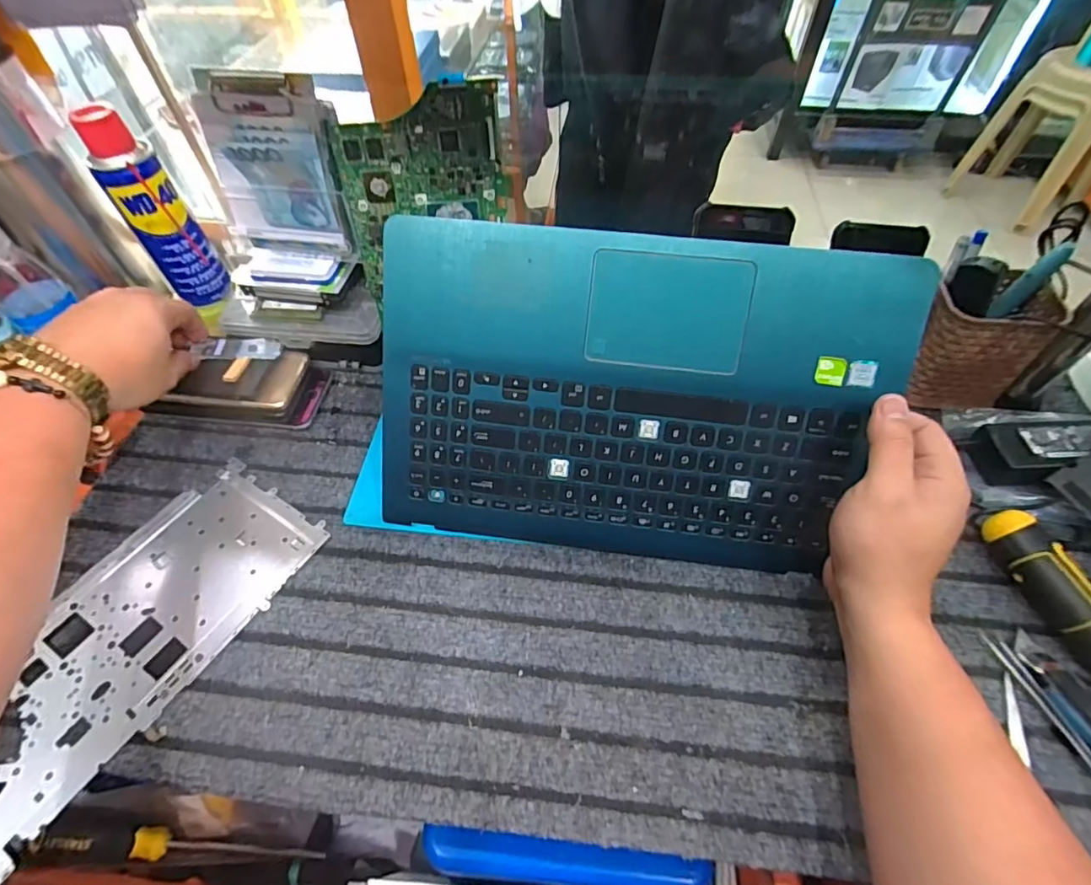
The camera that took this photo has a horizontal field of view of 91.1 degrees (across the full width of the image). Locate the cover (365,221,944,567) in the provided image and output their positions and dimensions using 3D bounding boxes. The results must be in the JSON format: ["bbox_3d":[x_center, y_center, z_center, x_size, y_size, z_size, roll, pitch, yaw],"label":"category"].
[{"bbox_3d":[0.055,-0.029,0.379,0.349,0.229,0.009,6,16,6],"label":"cover"}]

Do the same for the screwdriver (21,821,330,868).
[{"bbox_3d":[-0.292,0.326,0.430,0.215,0.027,0.026,8,59,-9],"label":"screwdriver"}]

